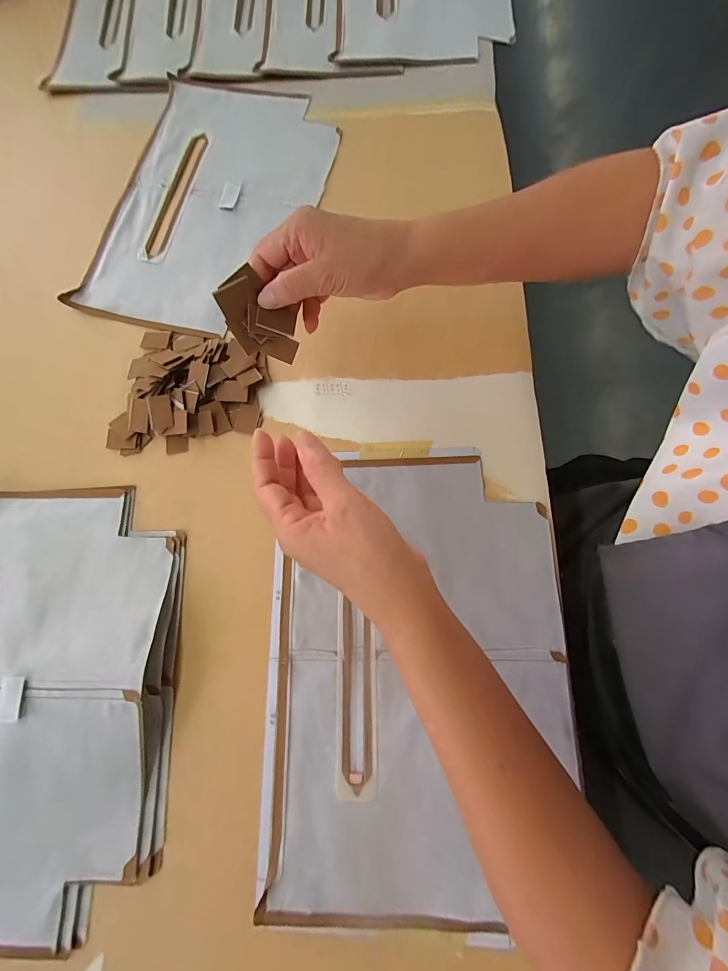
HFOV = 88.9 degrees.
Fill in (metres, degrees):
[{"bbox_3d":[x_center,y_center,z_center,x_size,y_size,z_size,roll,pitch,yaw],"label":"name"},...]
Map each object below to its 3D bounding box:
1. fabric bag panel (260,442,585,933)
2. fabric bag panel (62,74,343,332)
[{"bbox_3d":[0.042,0.146,0.309,0.234,0.009,0.351,0,75,6],"label":"fabric bag panel"},{"bbox_3d":[-0.174,-0.336,0.440,0.229,0.008,0.344,14,79,5],"label":"fabric bag panel"}]

